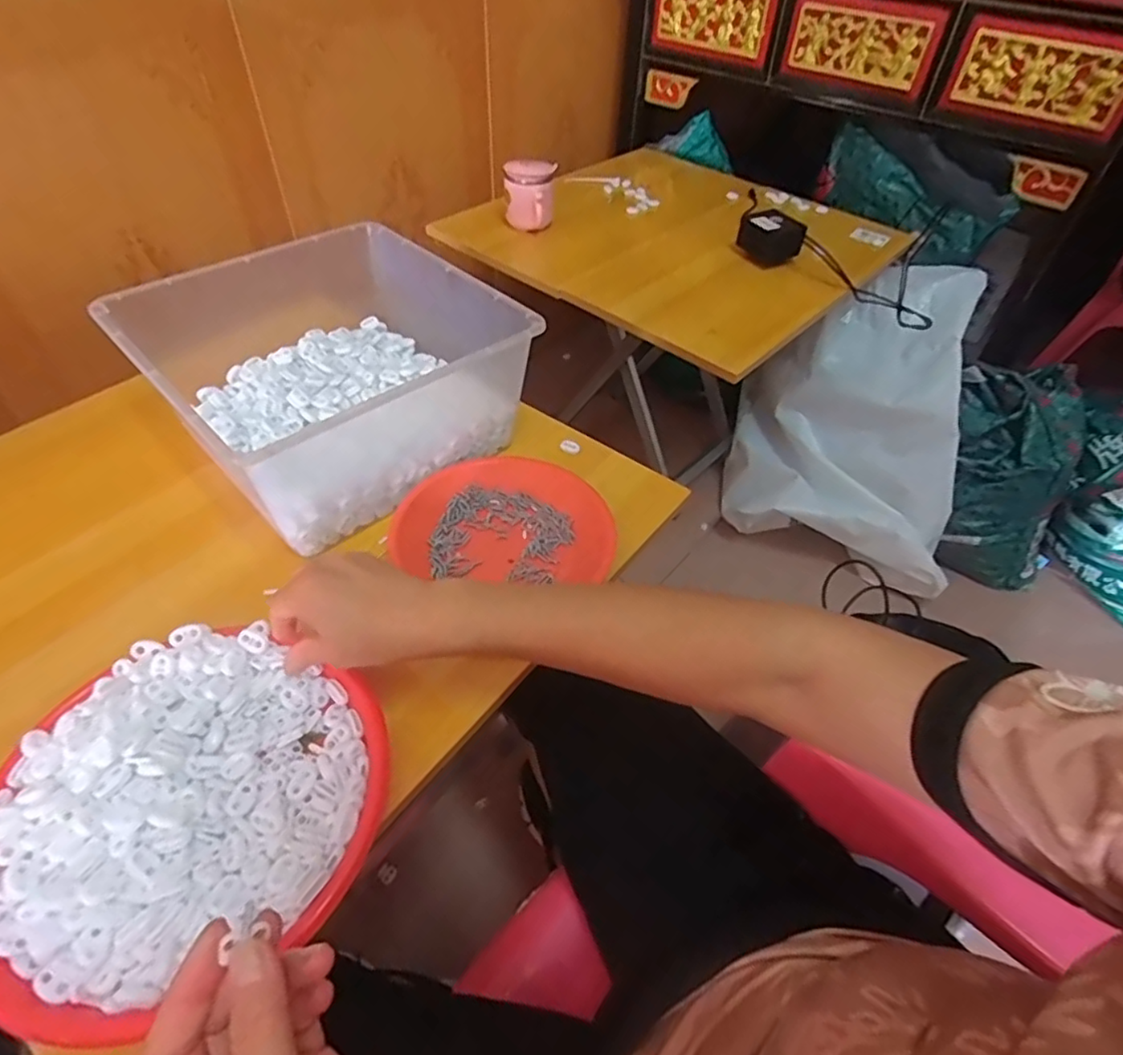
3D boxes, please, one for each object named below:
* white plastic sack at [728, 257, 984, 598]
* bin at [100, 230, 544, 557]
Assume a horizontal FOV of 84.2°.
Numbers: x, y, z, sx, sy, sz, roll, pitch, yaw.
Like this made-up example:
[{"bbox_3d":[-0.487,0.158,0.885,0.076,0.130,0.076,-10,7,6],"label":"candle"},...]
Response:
[{"bbox_3d":[0.543,-0.181,1.150,0.420,0.437,0.344,20,51,14],"label":"white plastic sack"},{"bbox_3d":[-0.218,-0.150,0.611,0.292,0.135,0.270,-36,59,-29],"label":"bin"}]

